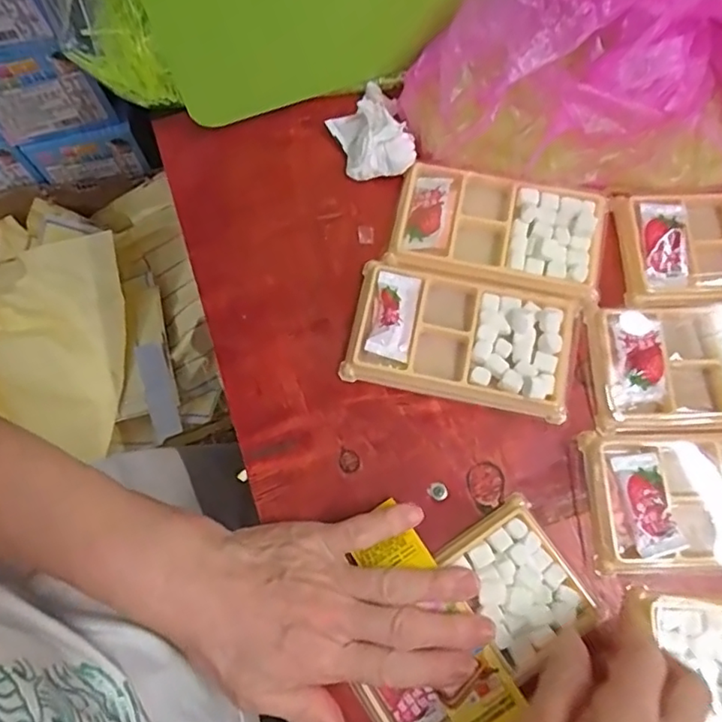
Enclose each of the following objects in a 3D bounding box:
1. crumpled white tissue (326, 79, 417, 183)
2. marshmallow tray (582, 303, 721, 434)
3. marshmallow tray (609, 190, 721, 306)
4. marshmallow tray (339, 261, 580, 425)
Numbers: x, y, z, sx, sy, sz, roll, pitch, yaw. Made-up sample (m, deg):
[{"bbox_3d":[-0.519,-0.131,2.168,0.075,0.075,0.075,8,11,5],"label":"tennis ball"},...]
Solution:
[{"bbox_3d":[0.005,-0.159,0.401,0.045,0.021,0.071,-23,75,-4],"label":"crumpled white tissue"},{"bbox_3d":[0.211,0.003,0.360,0.137,0.015,0.079,-1,75,2],"label":"marshmallow tray"},{"bbox_3d":[0.244,-0.076,0.383,0.144,0.015,0.080,-3,75,1],"label":"marshmallow tray"},{"bbox_3d":[0.063,-0.015,0.366,0.137,0.012,0.080,11,75,5],"label":"marshmallow tray"}]

